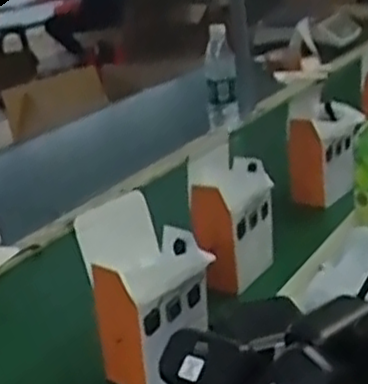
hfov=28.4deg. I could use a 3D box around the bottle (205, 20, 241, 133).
[{"bbox_3d":[0.090,-0.251,1.678,0.081,0.246,0.074,-6,20,3],"label":"bottle"}]

